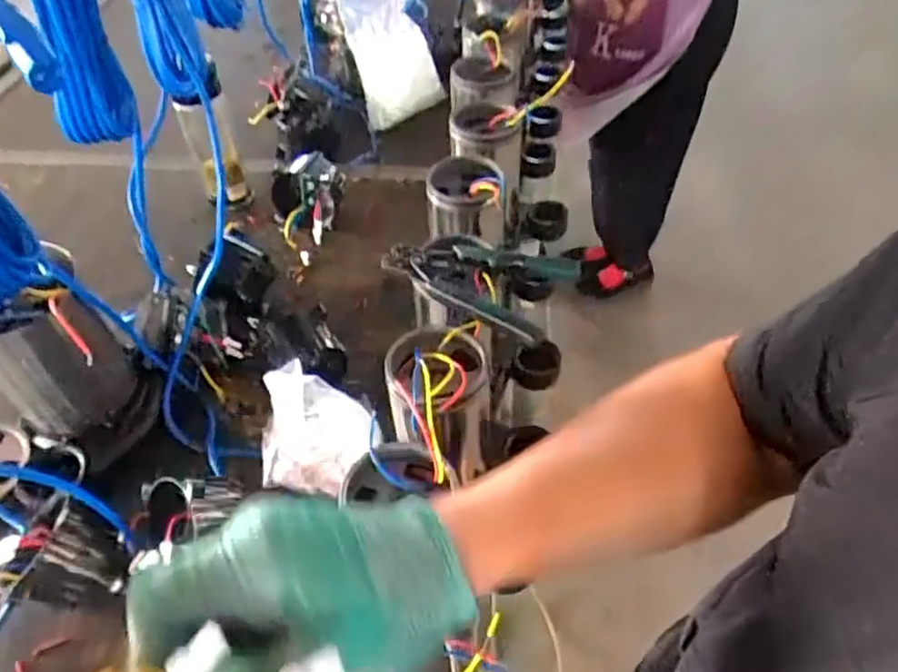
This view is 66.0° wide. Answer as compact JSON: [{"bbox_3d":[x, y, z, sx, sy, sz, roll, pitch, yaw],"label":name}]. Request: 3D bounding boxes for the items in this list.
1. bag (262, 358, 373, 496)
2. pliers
[{"bbox_3d":[-0.134,0.097,0.698,0.112,0.117,0.086,10,49,12],"label":"bag"},{"bbox_3d":[0.026,-0.060,0.658,0.169,0.026,0.105,24,53,22],"label":"pliers"}]

